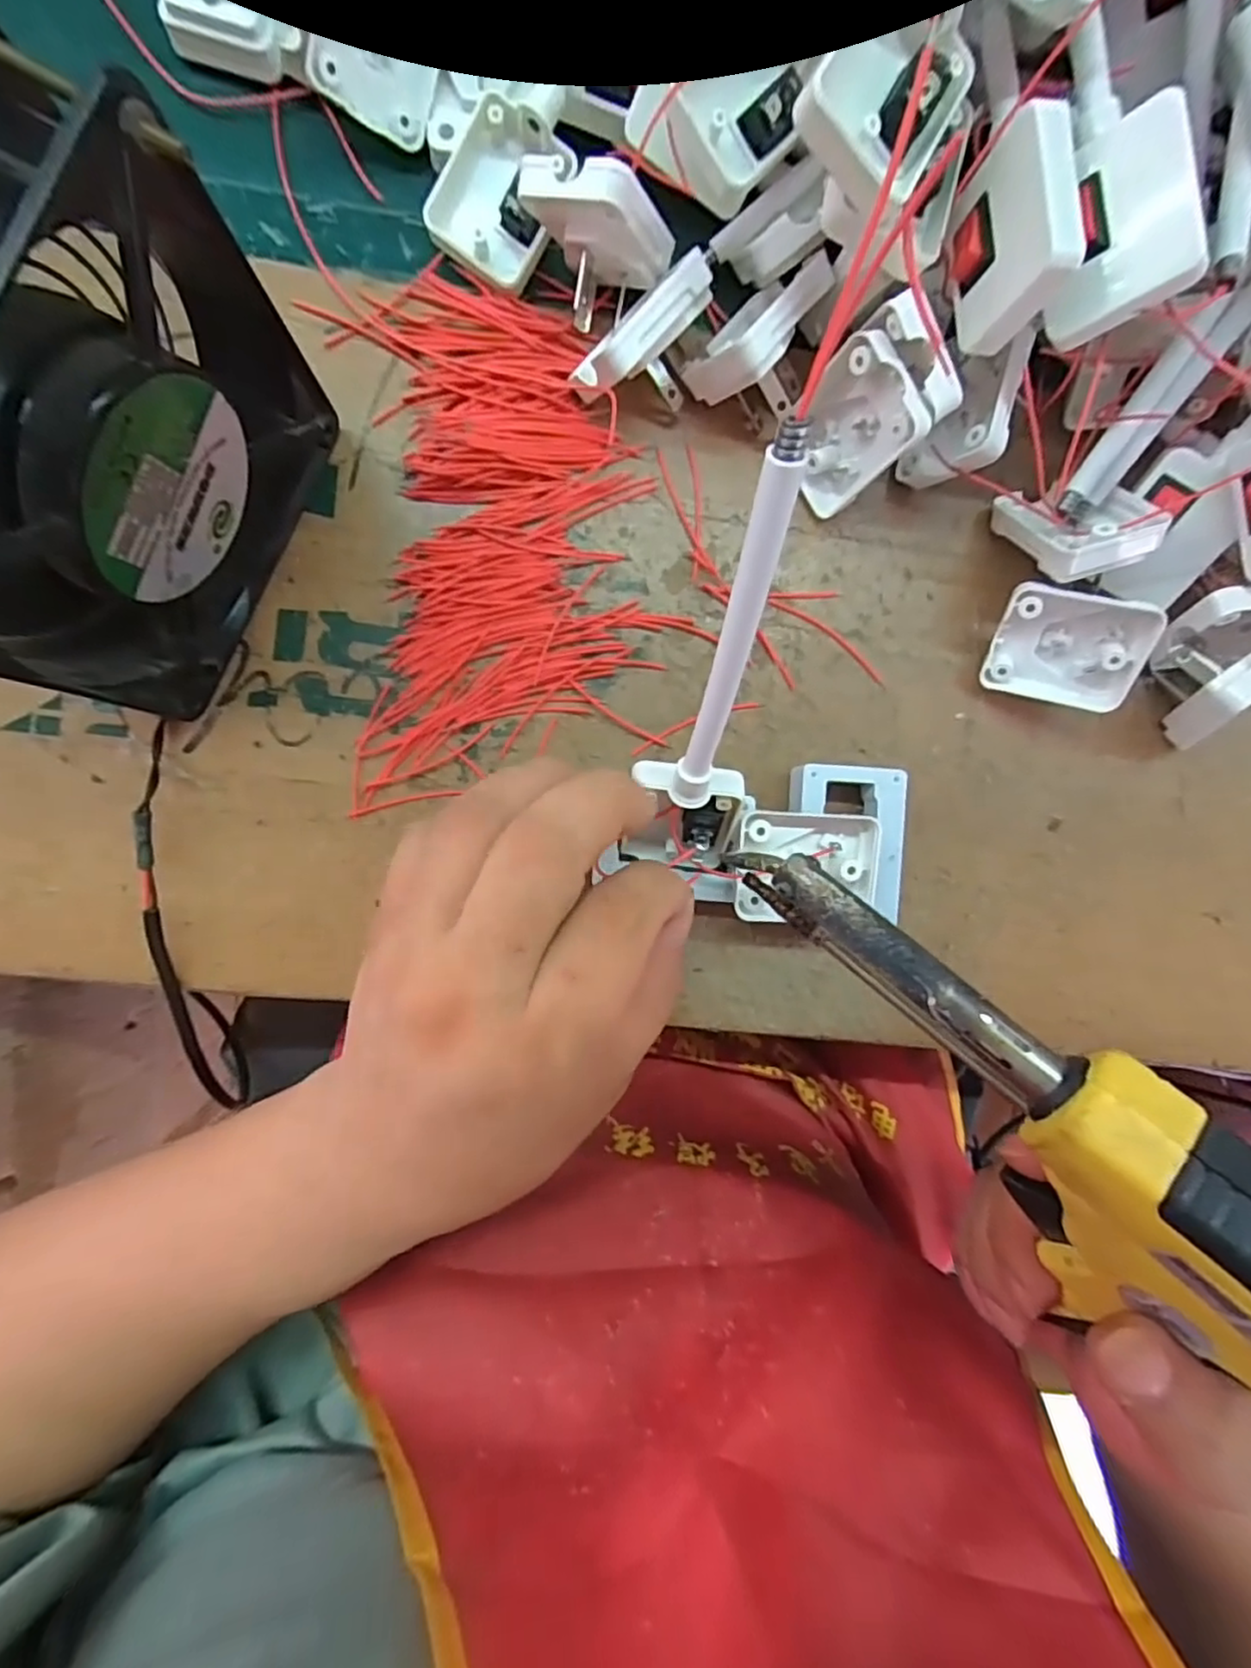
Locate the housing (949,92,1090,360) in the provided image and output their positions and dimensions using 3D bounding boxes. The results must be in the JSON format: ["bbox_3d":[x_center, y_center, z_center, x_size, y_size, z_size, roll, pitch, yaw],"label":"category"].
[{"bbox_3d":[0.112,-0.174,0.196,0.016,0.035,0.048,-3,92,-5],"label":"housing"}]

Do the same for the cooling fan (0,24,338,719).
[{"bbox_3d":[-0.137,-0.099,0.179,0.041,0.123,0.119,23,90,-5],"label":"cooling fan"}]

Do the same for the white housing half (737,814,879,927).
[{"bbox_3d":[0.063,0.011,0.234,0.050,0.012,0.038,2,83,-8],"label":"white housing half"}]

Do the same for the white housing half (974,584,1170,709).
[{"bbox_3d":[0.161,-0.069,0.246,0.049,0.013,0.040,15,127,15],"label":"white housing half"}]

